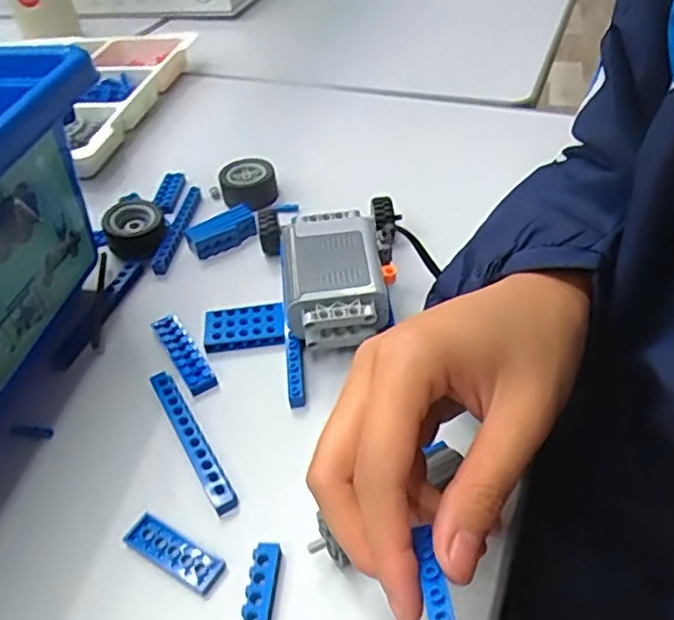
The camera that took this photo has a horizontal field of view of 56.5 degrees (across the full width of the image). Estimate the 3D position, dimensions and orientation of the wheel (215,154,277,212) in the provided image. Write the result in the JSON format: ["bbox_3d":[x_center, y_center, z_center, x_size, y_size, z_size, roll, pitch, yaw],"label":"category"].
[{"bbox_3d":[-0.066,-0.097,0.476,0.038,0.025,0.041,-4,42,3],"label":"wheel"}]

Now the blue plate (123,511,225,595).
[{"bbox_3d":[-0.073,0.106,0.278,0.049,0.005,0.016,20,48,26],"label":"blue plate"}]

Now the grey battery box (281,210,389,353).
[{"bbox_3d":[0.000,-0.014,0.368,0.060,0.046,0.090,-9,42,-2],"label":"grey battery box"}]

